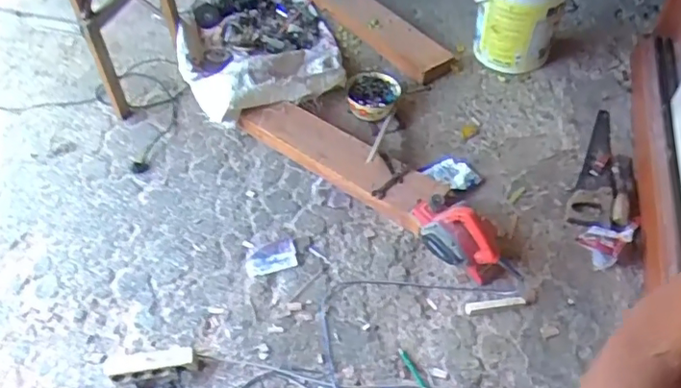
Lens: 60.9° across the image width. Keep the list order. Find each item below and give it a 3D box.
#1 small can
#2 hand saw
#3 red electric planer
[{"bbox_3d":[0.112,-0.338,1.952,0.176,0.094,0.204,3,50,3],"label":"small can"},{"bbox_3d":[0.805,-0.093,1.787,0.115,0.025,0.533,19,53,16],"label":"hand saw"},{"bbox_3d":[0.296,0.102,1.491,0.117,0.172,0.247,-37,59,-27],"label":"red electric planer"}]

